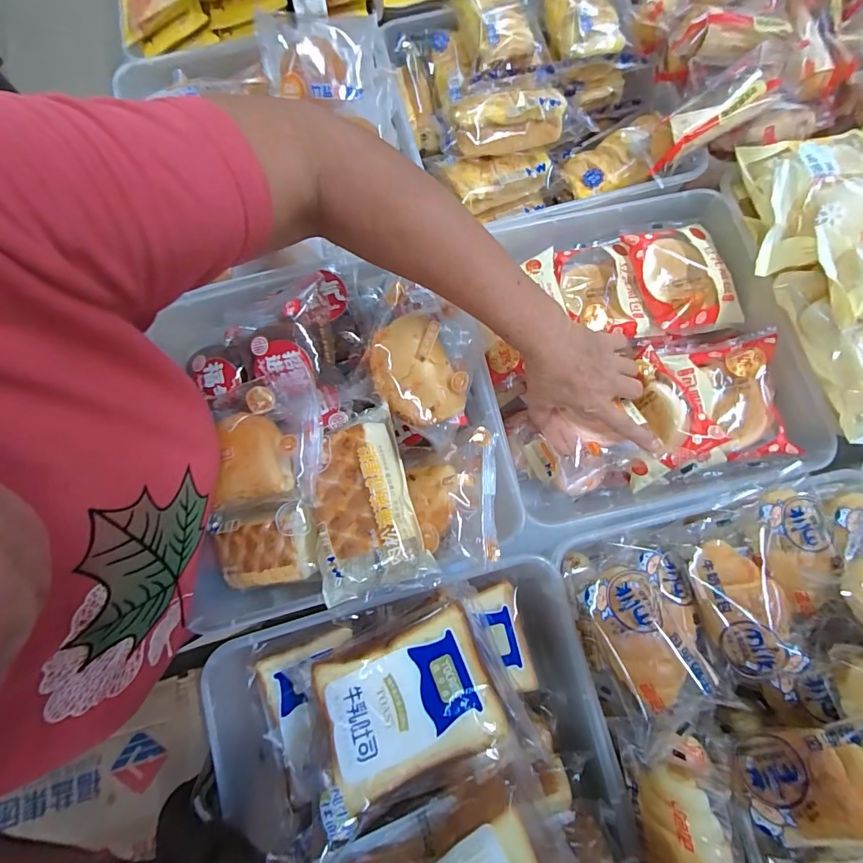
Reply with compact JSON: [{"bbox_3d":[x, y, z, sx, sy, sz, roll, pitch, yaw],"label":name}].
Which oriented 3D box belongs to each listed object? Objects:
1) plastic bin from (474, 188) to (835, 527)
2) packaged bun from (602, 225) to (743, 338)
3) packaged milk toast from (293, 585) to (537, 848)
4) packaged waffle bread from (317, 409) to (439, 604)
[{"bbox_3d":[0.187,-0.065,0.421,0.255,0.113,0.281,-9,77,-3],"label":"plastic bin"},{"bbox_3d":[0.230,-0.145,0.404,0.091,0.029,0.108,-15,77,-4],"label":"packaged bun"},{"bbox_3d":[-0.016,0.171,0.268,0.120,0.030,0.092,-18,52,-12],"label":"packaged milk toast"},{"bbox_3d":[-0.055,0.057,0.316,0.082,0.025,0.129,-17,77,-4],"label":"packaged waffle bread"}]

